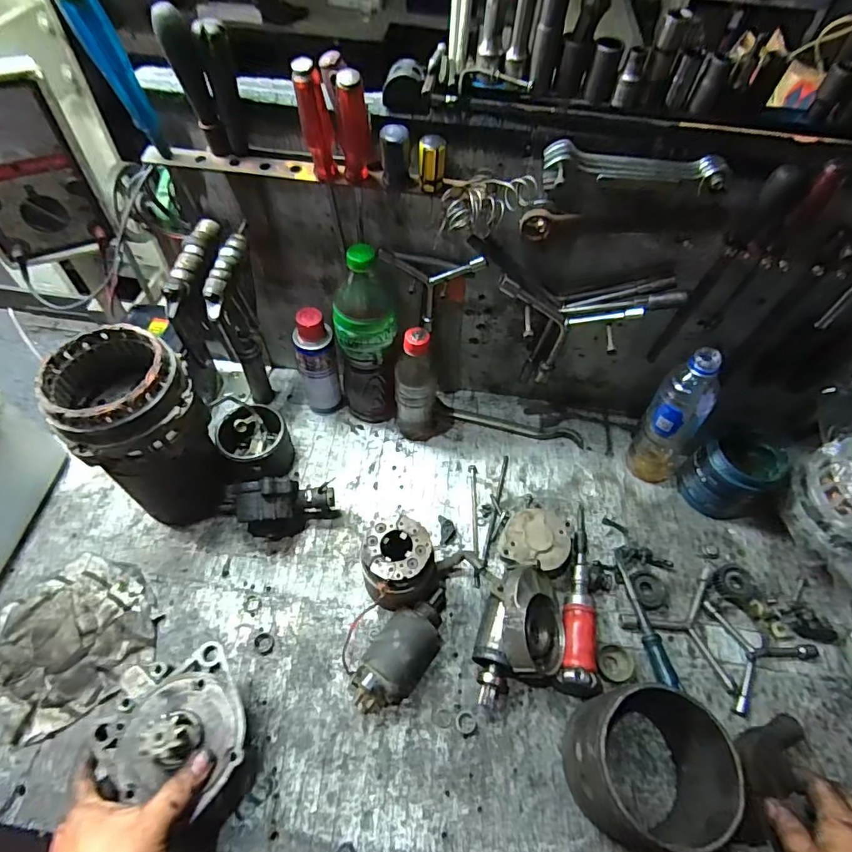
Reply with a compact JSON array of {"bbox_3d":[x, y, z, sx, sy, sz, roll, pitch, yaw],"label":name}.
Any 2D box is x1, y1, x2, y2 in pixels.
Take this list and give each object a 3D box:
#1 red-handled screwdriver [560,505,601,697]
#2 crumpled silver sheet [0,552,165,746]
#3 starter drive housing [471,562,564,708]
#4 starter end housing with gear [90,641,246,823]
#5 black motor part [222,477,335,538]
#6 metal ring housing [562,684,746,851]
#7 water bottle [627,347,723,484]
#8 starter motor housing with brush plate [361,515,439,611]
[{"bbox_3d":[0.186,0.189,0.585,0.045,0.044,0.224,13,56,5],"label":"red-handled screwdriver"},{"bbox_3d":[-0.390,0.228,0.548,0.161,0.022,0.157,-36,65,-25],"label":"crumpled silver sheet"},{"bbox_3d":[0.103,0.227,0.535,0.089,0.087,0.137,19,56,9],"label":"starter drive housing"},{"bbox_3d":[-0.235,0.268,0.447,0.129,0.075,0.126,1,53,-2],"label":"starter end housing with gear"},{"bbox_3d":[-0.184,0.096,0.612,0.141,0.087,0.056,-7,56,-9],"label":"black motor part"},{"bbox_3d":[0.203,0.313,0.462,0.122,0.128,0.118,2,56,-3],"label":"metal ring housing"},{"bbox_3d":[0.316,-0.010,0.628,0.074,0.215,0.070,-37,66,-25],"label":"water bottle"},{"bbox_3d":[-0.027,0.160,0.555,0.085,0.112,0.077,-17,59,-15],"label":"starter motor housing with brush plate"}]

